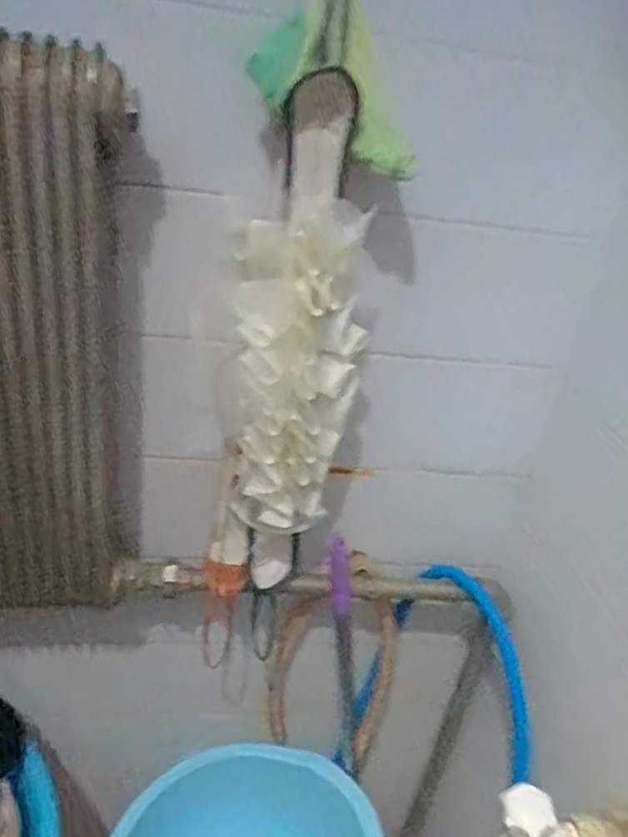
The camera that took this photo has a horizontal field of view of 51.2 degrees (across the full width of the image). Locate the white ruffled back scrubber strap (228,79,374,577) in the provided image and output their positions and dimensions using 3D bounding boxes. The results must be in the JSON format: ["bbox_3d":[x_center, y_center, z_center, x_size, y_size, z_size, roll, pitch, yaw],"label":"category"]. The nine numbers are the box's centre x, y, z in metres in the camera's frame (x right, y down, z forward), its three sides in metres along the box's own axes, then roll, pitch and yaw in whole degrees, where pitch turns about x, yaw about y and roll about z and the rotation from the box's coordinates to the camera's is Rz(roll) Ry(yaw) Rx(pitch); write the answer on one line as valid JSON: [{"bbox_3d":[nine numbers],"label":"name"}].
[{"bbox_3d":[-0.025,-0.042,0.642,0.122,0.493,0.081,6,28,-3],"label":"white ruffled back scrubber strap"}]

